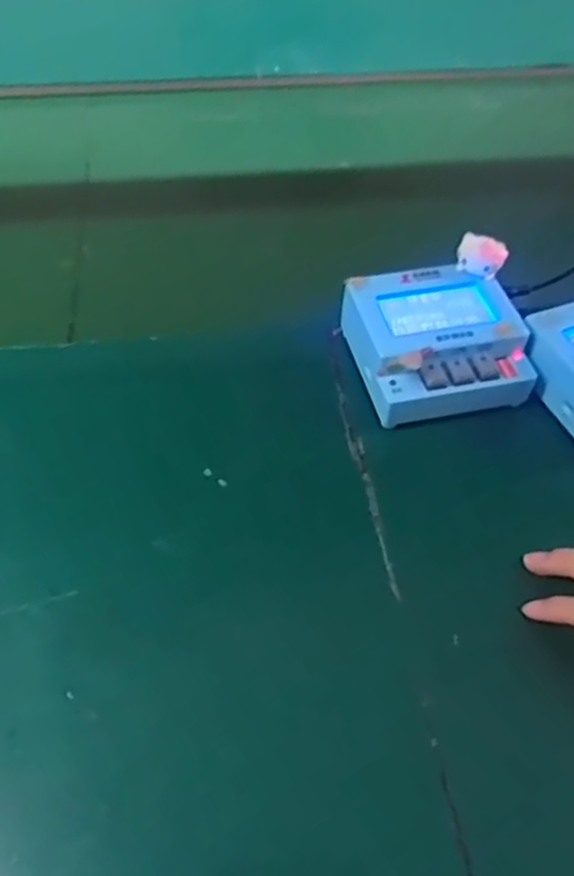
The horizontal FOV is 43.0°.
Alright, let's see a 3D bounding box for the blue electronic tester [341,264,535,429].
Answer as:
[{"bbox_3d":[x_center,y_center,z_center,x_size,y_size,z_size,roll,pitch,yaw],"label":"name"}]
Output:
[{"bbox_3d":[0.098,-0.062,0.479,0.102,0.047,0.100,-11,51,-11],"label":"blue electronic tester"}]

